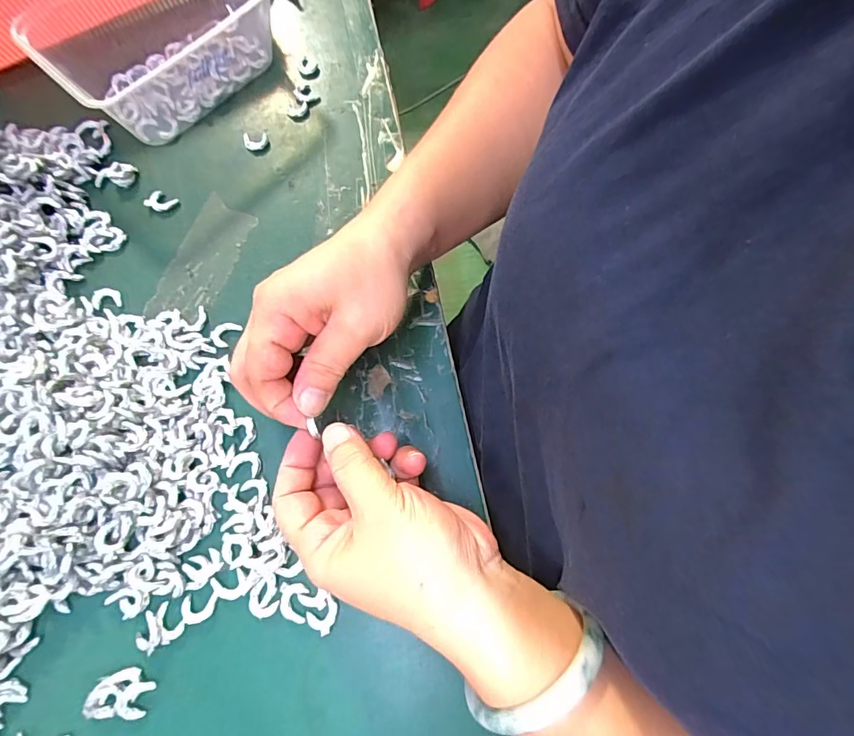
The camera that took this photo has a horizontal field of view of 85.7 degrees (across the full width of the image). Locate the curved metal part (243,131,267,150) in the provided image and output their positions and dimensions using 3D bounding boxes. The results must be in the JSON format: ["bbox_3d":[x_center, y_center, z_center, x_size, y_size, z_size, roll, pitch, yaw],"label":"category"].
[{"bbox_3d":[-0.128,-0.171,0.345,0.017,0.004,0.014,-17,73,-6],"label":"curved metal part"}]

